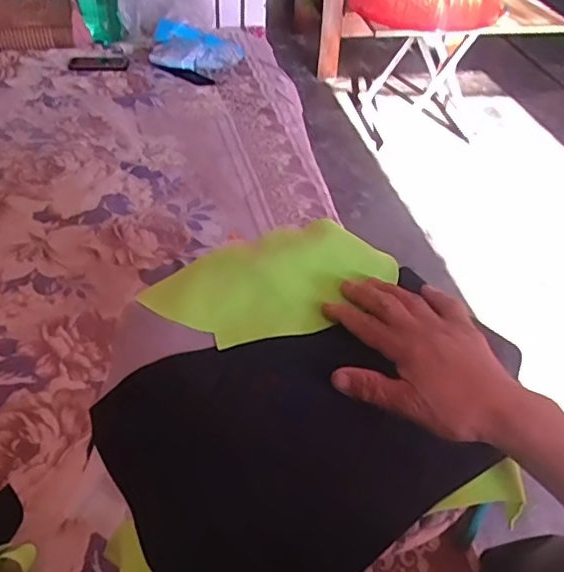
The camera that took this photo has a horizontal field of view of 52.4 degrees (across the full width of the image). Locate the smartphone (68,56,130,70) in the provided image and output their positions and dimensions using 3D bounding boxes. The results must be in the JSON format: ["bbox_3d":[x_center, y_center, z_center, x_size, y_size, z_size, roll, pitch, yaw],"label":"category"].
[{"bbox_3d":[-0.445,-0.541,1.391,0.141,0.011,0.069,-1,43,-9],"label":"smartphone"}]

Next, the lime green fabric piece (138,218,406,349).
[{"bbox_3d":[-0.005,-0.004,0.455,0.184,0.019,0.100,-20,49,-26],"label":"lime green fabric piece"}]

